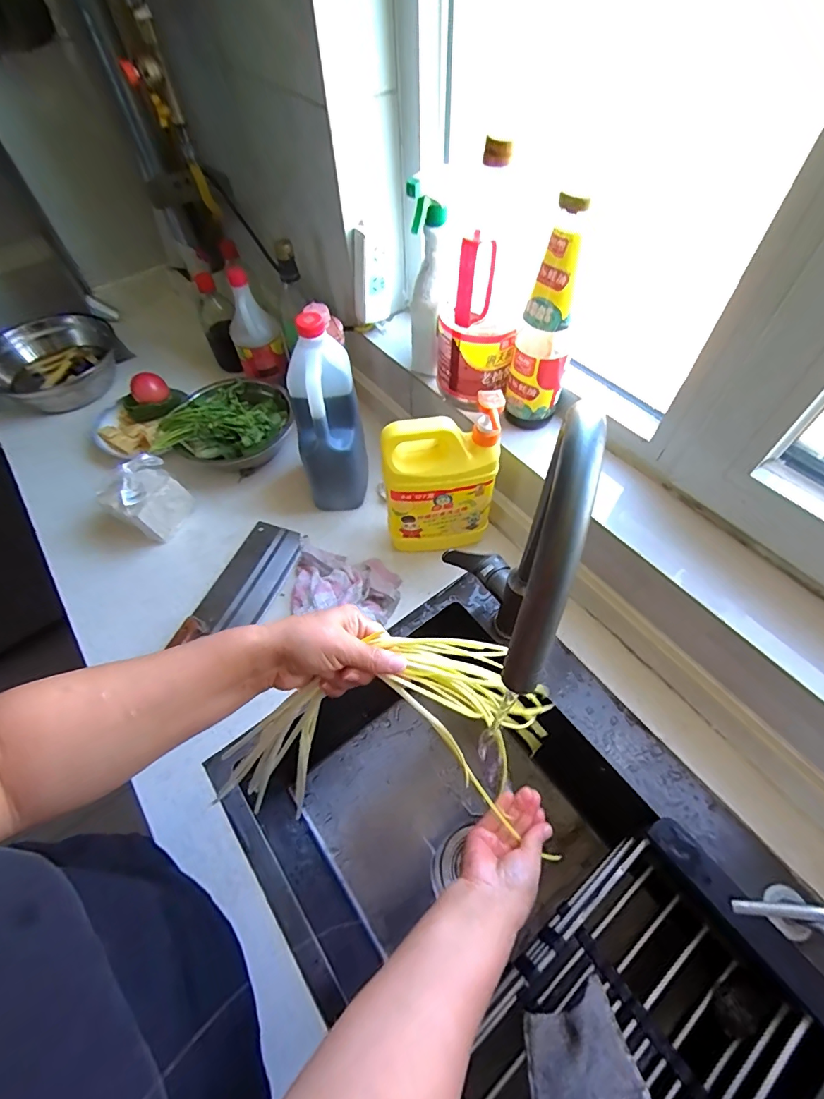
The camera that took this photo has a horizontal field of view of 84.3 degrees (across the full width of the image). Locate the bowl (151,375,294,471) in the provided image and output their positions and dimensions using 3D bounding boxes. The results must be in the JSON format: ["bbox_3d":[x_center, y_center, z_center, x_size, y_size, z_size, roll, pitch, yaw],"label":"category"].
[{"bbox_3d":[-0.292,-0.222,0.772,0.186,0.082,0.191,-1,57,2],"label":"bowl"}]

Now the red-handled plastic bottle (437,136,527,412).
[{"bbox_3d":[0.081,-0.314,0.552,0.099,0.265,0.117,2,57,4],"label":"red-handled plastic bottle"}]

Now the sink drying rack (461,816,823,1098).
[{"bbox_3d":[0.190,0.469,0.427,0.369,0.085,0.186,-35,62,-19],"label":"sink drying rack"}]

